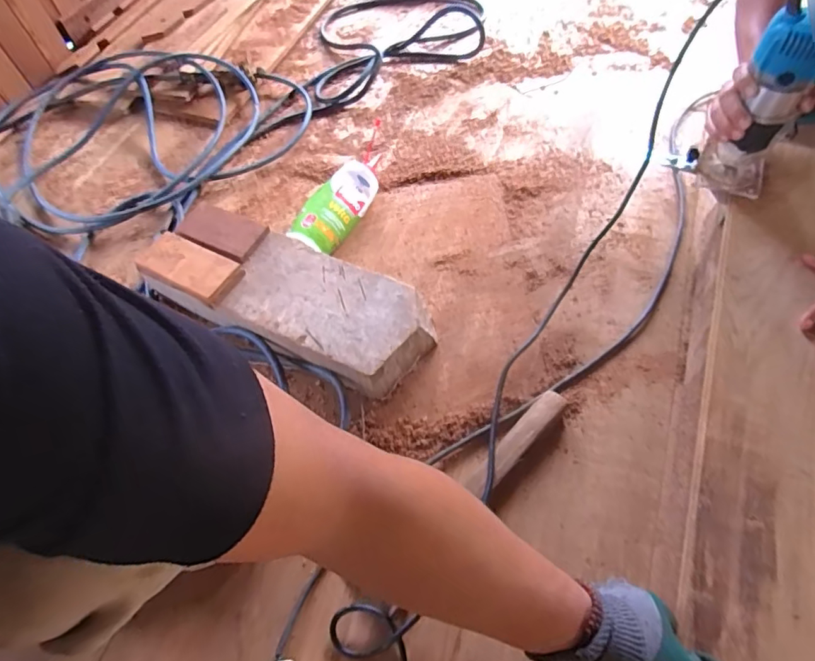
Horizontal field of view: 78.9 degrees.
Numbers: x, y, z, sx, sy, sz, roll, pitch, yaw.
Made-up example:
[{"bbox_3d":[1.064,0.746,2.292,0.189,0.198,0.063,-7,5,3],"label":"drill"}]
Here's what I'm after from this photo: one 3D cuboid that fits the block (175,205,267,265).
[{"bbox_3d":[-0.269,-0.145,0.716,0.124,0.012,0.073,22,63,16],"label":"block"}]

